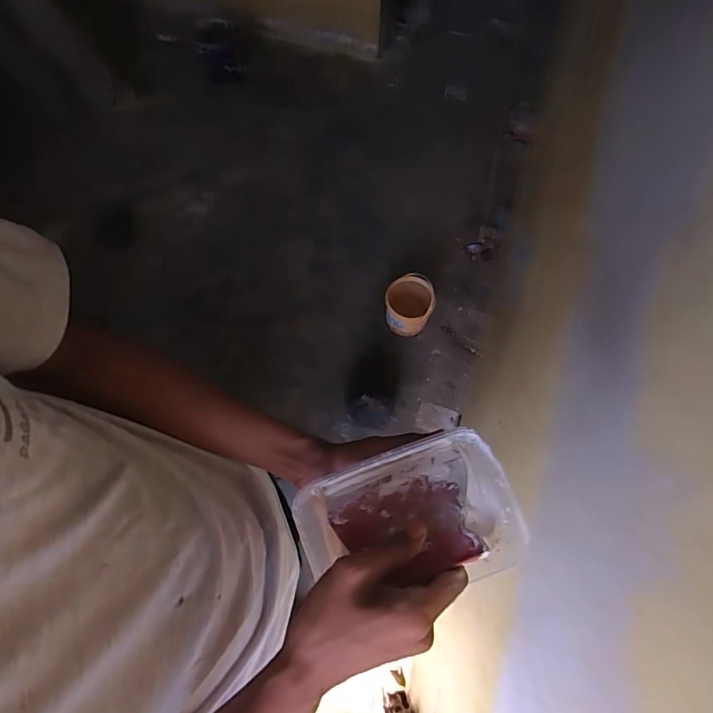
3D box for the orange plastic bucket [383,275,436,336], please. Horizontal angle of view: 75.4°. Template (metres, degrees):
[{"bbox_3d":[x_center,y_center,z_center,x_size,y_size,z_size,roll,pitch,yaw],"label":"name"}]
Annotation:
[{"bbox_3d":[0.175,-0.174,1.554,0.159,0.135,0.179,6,73,1],"label":"orange plastic bucket"}]

